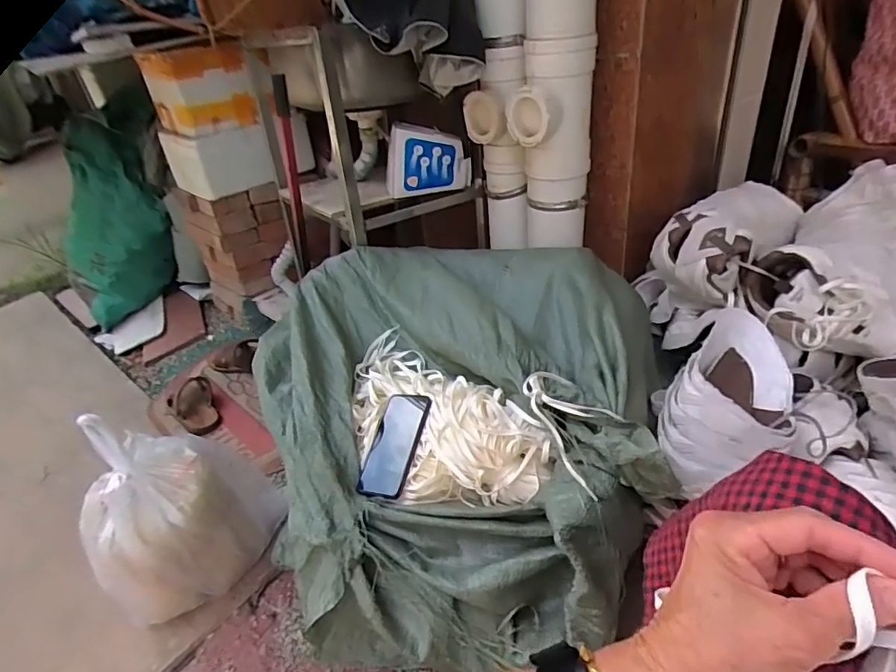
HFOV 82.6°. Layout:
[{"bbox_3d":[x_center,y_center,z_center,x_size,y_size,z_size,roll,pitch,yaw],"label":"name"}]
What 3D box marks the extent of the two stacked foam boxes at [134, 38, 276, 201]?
[{"bbox_3d":[-0.632,-0.566,1.360,0.224,0.337,0.229,-31,40,-30],"label":"two stacked foam boxes"}]

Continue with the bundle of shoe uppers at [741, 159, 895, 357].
[{"bbox_3d":[0.680,-0.127,0.812,0.420,0.136,0.245,-32,41,-31],"label":"bundle of shoe uppers"}]

